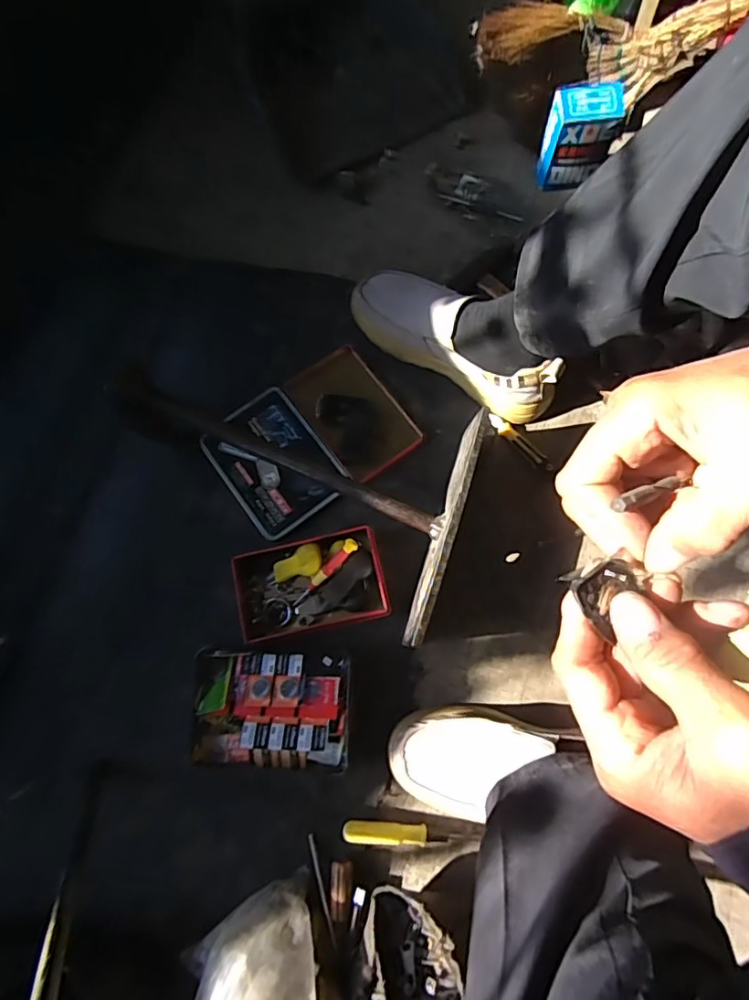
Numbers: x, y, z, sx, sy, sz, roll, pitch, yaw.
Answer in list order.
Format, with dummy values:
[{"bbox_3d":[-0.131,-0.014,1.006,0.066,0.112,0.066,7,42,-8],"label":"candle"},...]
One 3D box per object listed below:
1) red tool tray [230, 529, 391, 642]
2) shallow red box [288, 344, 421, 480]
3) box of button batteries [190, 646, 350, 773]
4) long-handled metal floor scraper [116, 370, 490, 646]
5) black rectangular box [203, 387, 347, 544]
[{"bbox_3d":[-0.067,0.091,0.590,0.156,0.039,0.097,-12,75,-1],"label":"red tool tray"},{"bbox_3d":[-0.026,-0.106,0.655,0.095,0.011,0.154,-37,77,-8],"label":"shallow red box"},{"bbox_3d":[-0.104,0.210,0.555,0.155,0.043,0.111,3,75,3],"label":"box of button batteries"},{"bbox_3d":[-0.087,-0.026,0.568,0.366,0.102,0.247,16,76,6],"label":"long-handled metal floor scraper"},{"bbox_3d":[-0.117,-0.045,0.638,0.116,0.023,0.156,-37,77,-8],"label":"black rectangular box"}]

